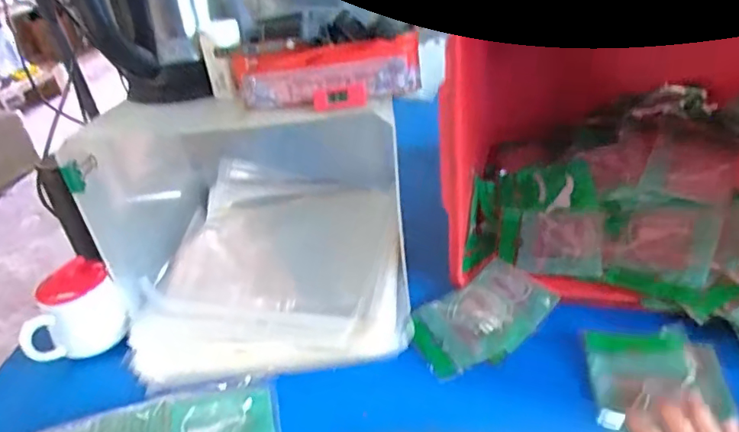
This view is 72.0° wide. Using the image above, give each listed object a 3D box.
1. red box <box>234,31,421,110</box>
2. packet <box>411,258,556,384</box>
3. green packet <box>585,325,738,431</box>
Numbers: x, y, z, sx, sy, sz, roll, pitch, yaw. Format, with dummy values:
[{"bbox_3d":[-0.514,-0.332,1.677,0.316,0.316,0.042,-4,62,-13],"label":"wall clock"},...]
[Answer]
[{"bbox_3d":[-0.043,-0.144,0.522,0.191,0.055,0.041,-7,32,0],"label":"red box"},{"bbox_3d":[0.137,0.123,0.625,0.180,0.019,0.108,-24,36,-24],"label":"packet"},{"bbox_3d":[0.300,0.168,0.528,0.127,0.011,0.118,-5,39,11],"label":"green packet"}]

